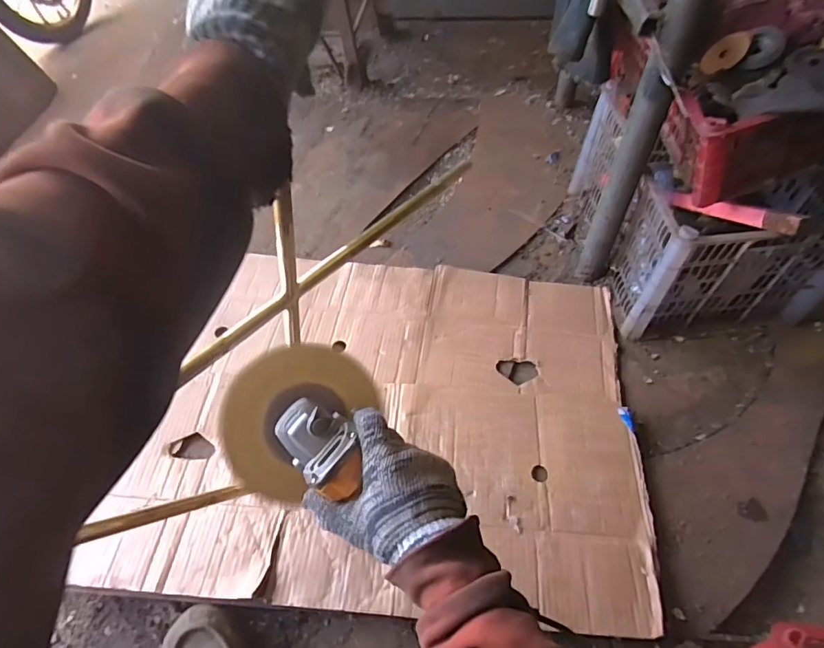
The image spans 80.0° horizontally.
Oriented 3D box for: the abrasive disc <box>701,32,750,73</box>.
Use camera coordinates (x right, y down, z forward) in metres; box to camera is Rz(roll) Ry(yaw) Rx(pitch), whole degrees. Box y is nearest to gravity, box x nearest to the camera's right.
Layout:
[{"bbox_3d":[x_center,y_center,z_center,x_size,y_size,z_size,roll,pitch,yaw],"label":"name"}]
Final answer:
[{"bbox_3d":[0.480,-0.415,0.752,0.006,0.069,0.054,10,91,-27],"label":"abrasive disc"}]

